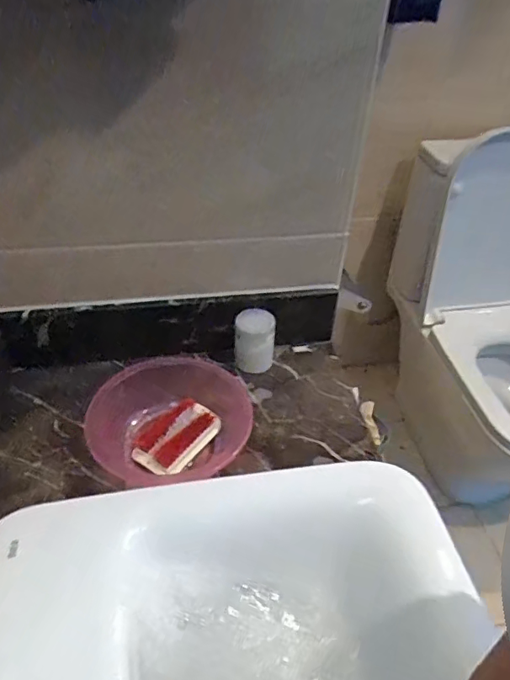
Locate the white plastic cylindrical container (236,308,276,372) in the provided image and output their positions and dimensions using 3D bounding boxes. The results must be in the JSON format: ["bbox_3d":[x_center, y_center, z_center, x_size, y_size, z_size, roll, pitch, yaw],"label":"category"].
[{"bbox_3d":[0.000,0.002,0.798,0.061,0.090,0.050,0,41,-4],"label":"white plastic cylindrical container"}]

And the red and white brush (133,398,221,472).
[{"bbox_3d":[-0.102,0.119,0.678,0.076,0.037,0.114,33,49,29],"label":"red and white brush"}]

